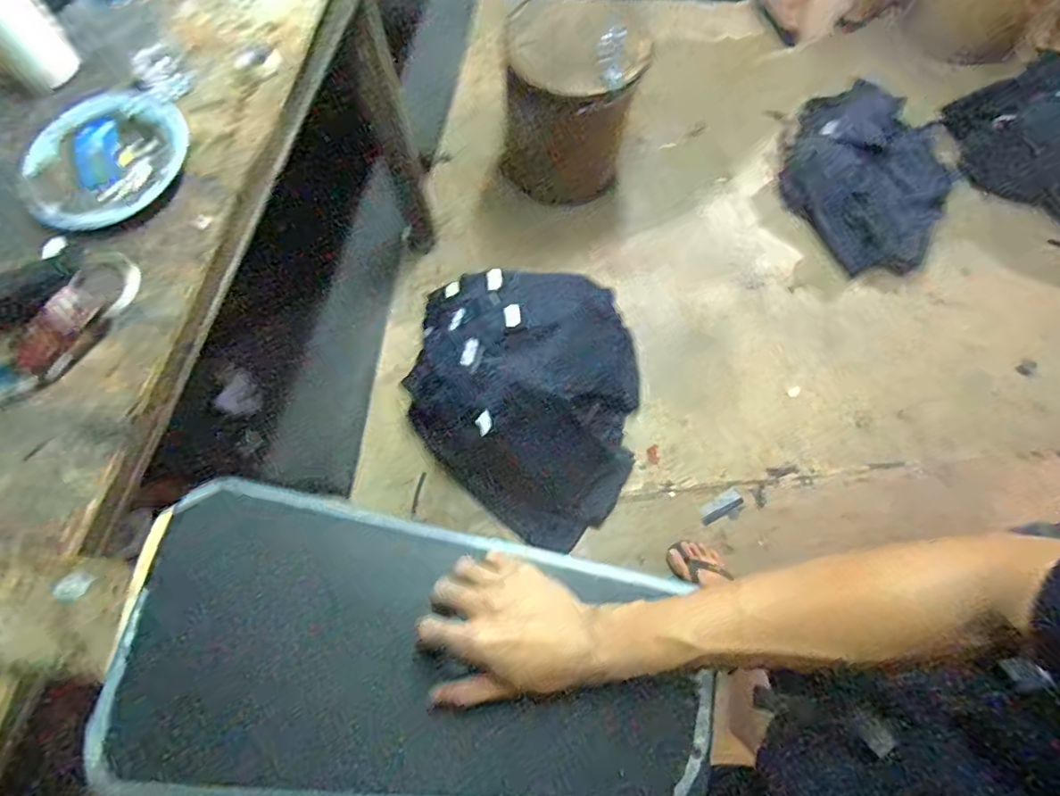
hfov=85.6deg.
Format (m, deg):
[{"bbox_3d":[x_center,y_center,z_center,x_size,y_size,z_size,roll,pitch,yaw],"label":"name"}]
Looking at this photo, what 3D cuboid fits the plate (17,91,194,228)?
[{"bbox_3d":[-0.529,-0.301,0.715,0.198,0.021,0.188,0,70,0],"label":"plate"}]

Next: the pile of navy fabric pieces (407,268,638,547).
[{"bbox_3d":[0.005,0.011,1.335,0.534,0.350,0.590,-7,70,-2],"label":"pile of navy fabric pieces"}]

